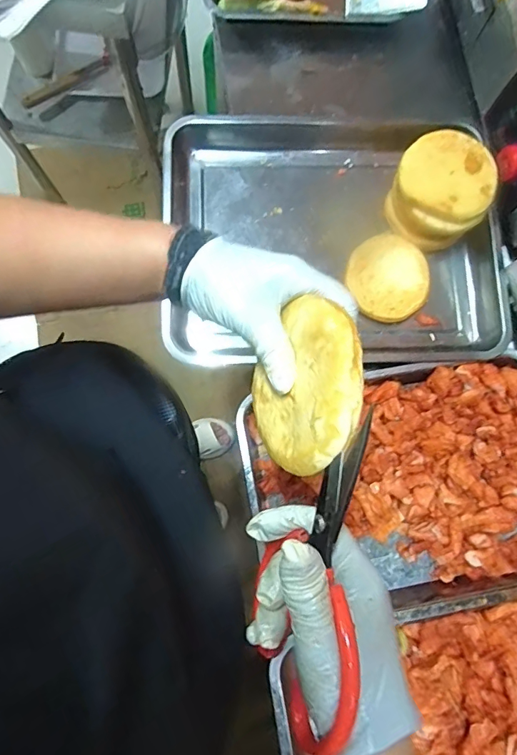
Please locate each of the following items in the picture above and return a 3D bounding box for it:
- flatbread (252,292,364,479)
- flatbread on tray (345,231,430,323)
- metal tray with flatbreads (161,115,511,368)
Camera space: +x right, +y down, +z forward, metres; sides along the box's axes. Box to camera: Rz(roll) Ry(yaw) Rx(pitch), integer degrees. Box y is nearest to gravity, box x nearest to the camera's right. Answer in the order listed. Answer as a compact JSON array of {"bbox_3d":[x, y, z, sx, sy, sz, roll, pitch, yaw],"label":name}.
[{"bbox_3d":[0.030,0.008,0.289,0.011,0.103,0.095,6,43,-31],"label":"flatbread"},{"bbox_3d":[0.169,-0.130,0.600,0.108,0.028,0.113,0,81,-3],"label":"flatbread on tray"},{"bbox_3d":[0.104,-0.187,0.589,0.418,0.092,0.350,-3,81,-3],"label":"metal tray with flatbreads"}]

